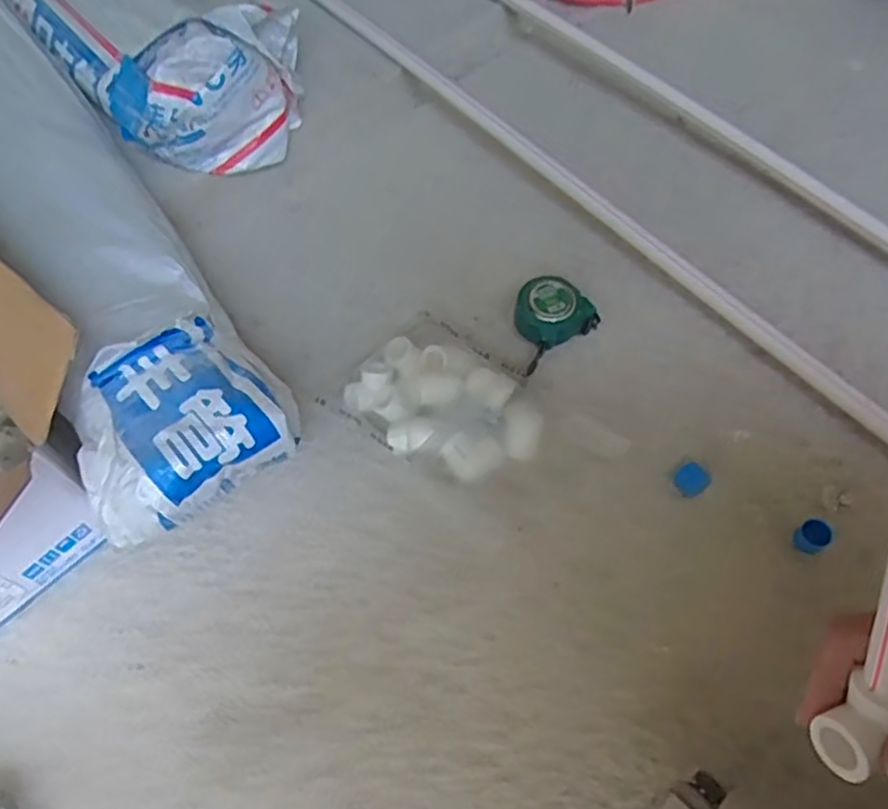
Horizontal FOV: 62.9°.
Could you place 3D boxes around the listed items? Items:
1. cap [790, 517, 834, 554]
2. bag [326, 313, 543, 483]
[{"bbox_3d":[0.287,0.102,0.563,0.027,0.018,0.023,-31,60,-14],"label":"cap"},{"bbox_3d":[0.003,-0.001,0.647,0.174,0.036,0.129,35,67,24],"label":"bag"}]

